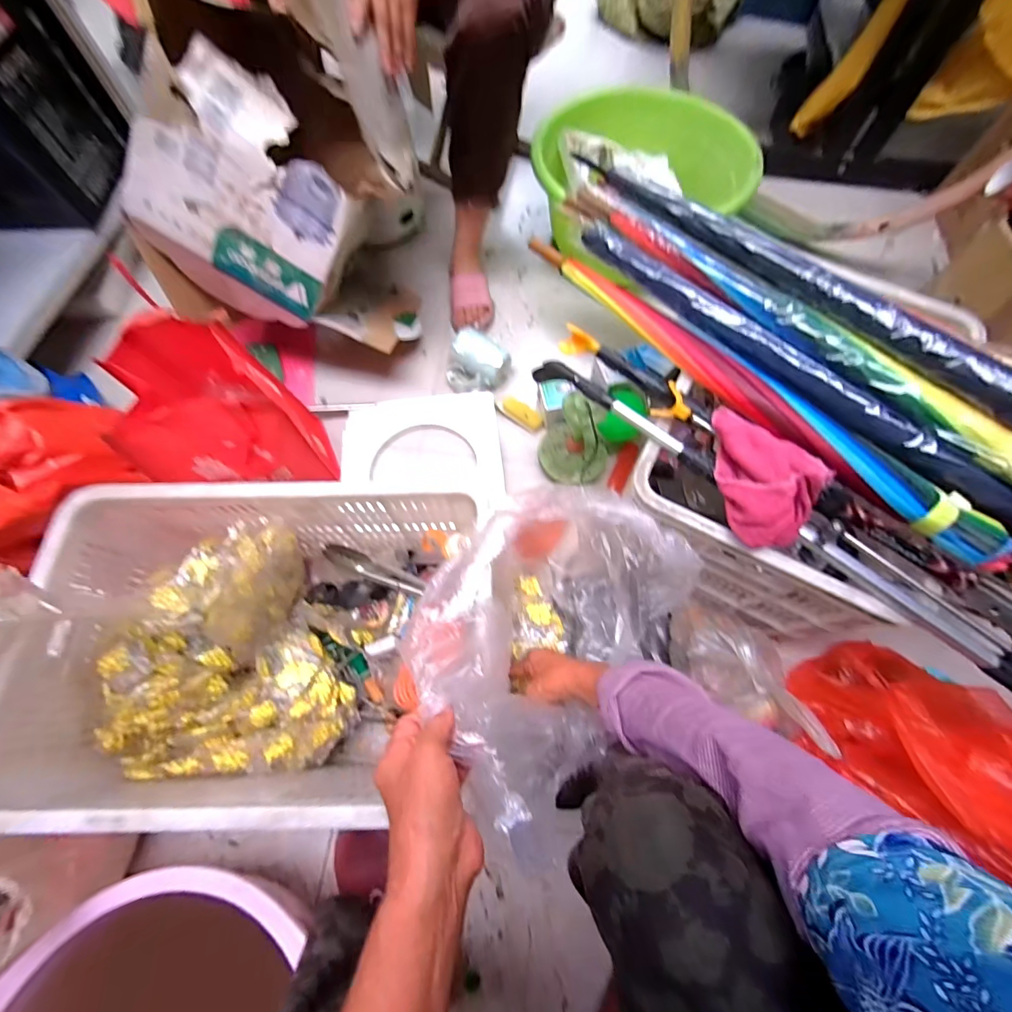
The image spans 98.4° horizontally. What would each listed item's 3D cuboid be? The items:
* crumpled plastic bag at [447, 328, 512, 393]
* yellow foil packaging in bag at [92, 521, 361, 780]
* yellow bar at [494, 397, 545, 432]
[{"bbox_3d":[-0.061,-0.296,0.916,0.117,0.080,0.101,28,68,11],"label":"crumpled plastic bag"},{"bbox_3d":[-0.385,0.212,0.581,0.274,0.125,0.312,-22,68,-11],"label":"yellow foil packaging in bag"},{"bbox_3d":[0.027,-0.192,0.900,0.103,0.030,0.045,32,69,12],"label":"yellow bar"}]

